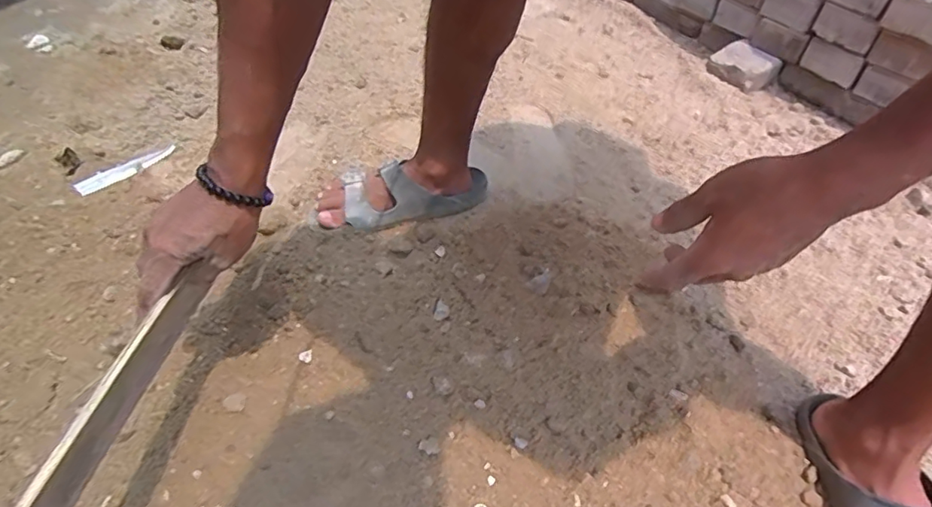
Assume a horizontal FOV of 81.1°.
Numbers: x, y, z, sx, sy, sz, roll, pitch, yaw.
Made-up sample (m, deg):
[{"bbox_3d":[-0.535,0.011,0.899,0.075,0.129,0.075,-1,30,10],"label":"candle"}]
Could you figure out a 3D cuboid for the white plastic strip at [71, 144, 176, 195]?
[{"bbox_3d":[-0.517,-0.132,0.833,0.032,0.009,0.153,33,53,24],"label":"white plastic strip"}]

